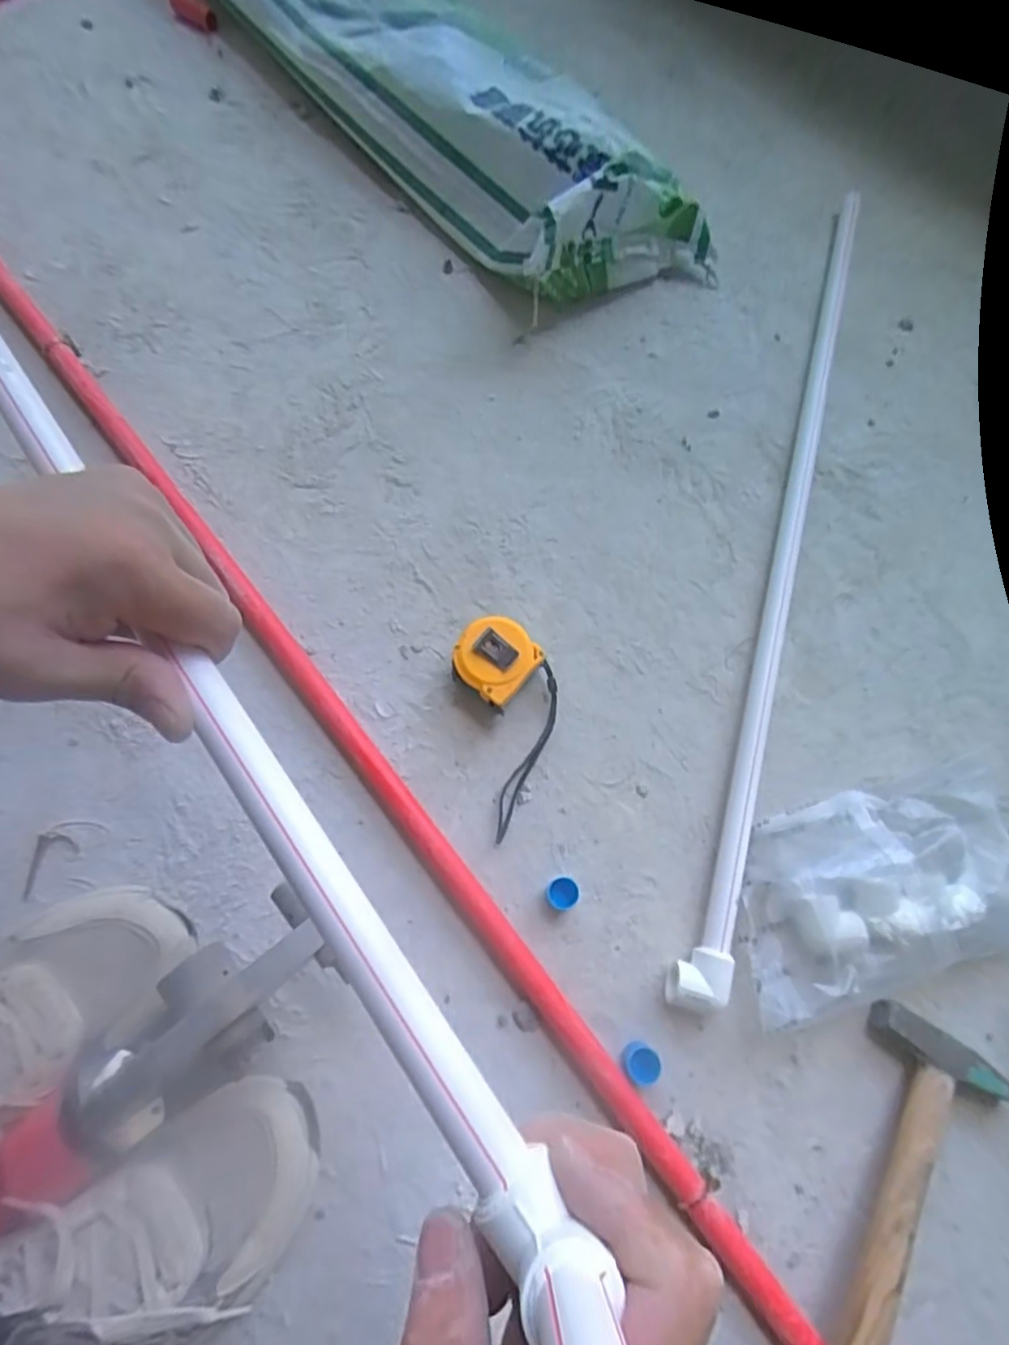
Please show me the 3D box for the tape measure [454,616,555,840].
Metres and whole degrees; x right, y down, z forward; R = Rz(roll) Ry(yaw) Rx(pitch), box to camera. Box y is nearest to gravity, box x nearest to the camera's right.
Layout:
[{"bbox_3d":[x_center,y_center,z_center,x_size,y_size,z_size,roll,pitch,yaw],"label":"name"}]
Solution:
[{"bbox_3d":[0.011,0.036,0.492,0.076,0.043,0.160,-15,74,-7],"label":"tape measure"}]

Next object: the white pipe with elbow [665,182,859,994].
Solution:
[{"bbox_3d":[0.268,-0.145,0.565,0.035,0.031,0.847,18,73,4],"label":"white pipe with elbow"}]

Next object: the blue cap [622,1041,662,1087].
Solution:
[{"bbox_3d":[0.096,0.272,0.434,0.025,0.022,0.026,1,73,-2],"label":"blue cap"}]

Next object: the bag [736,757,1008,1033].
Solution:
[{"bbox_3d":[0.280,0.159,0.462,0.225,0.051,0.134,-12,74,-6],"label":"bag"}]

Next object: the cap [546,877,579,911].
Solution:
[{"bbox_3d":[0.043,0.165,0.462,0.022,0.019,0.023,1,73,-2],"label":"cap"}]

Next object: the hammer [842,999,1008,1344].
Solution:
[{"bbox_3d":[0.253,0.375,0.388,0.101,0.045,0.288,25,74,5],"label":"hammer"}]

